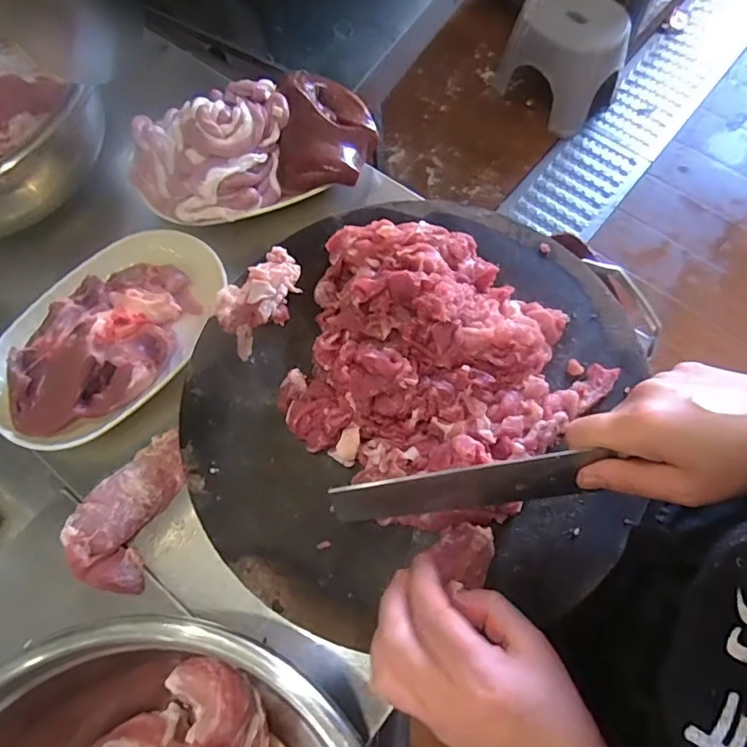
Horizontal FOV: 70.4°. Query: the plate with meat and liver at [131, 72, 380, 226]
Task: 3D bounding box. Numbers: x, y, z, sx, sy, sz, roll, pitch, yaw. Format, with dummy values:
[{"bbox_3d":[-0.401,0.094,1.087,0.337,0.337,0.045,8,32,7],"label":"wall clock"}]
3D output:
[{"bbox_3d":[-0.113,-0.212,0.486,0.222,0.052,0.125,-16,69,-3],"label":"plate with meat and liver"}]

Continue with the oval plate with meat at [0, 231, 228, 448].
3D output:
[{"bbox_3d":[-0.227,-0.036,0.450,0.220,0.043,0.144,-37,72,-11],"label":"oval plate with meat"}]

